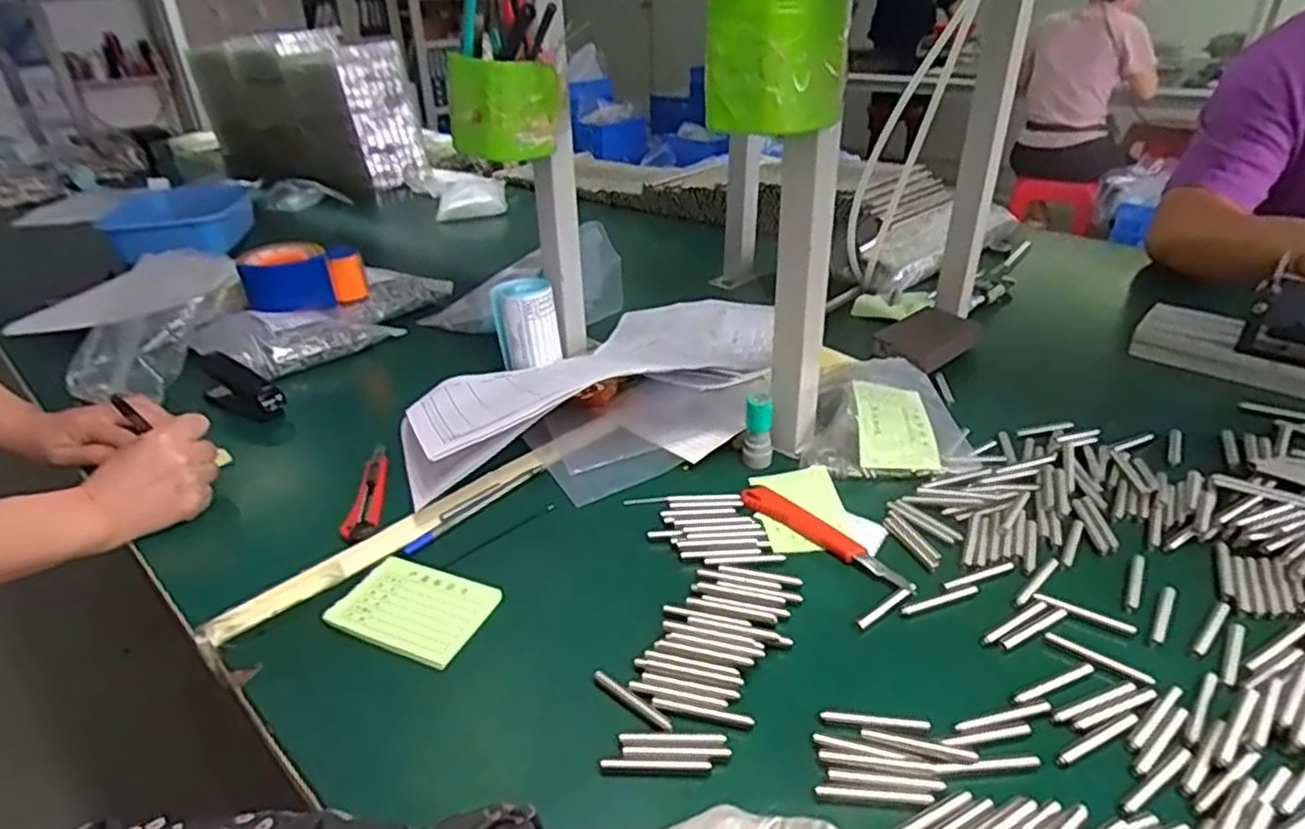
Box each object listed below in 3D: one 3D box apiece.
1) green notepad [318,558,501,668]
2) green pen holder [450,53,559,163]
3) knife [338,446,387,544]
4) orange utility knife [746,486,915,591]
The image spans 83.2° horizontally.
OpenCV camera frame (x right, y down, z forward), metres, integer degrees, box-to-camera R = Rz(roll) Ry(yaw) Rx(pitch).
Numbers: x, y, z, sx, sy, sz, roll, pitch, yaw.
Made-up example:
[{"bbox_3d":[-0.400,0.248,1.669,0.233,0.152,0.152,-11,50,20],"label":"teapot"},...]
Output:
[{"bbox_3d":[-0.160,0.130,0.492,0.097,0.009,0.067,12,33,22],"label":"green notepad"},{"bbox_3d":[-0.133,-0.273,0.656,0.070,0.080,0.077,24,39,36],"label":"green pen holder"},{"bbox_3d":[-0.237,0.063,0.617,0.022,0.017,0.132,-6,31,-7],"label":"knife"},{"bbox_3d":[0.128,0.088,0.544,0.145,0.009,0.025,26,40,38],"label":"orange utility knife"}]

